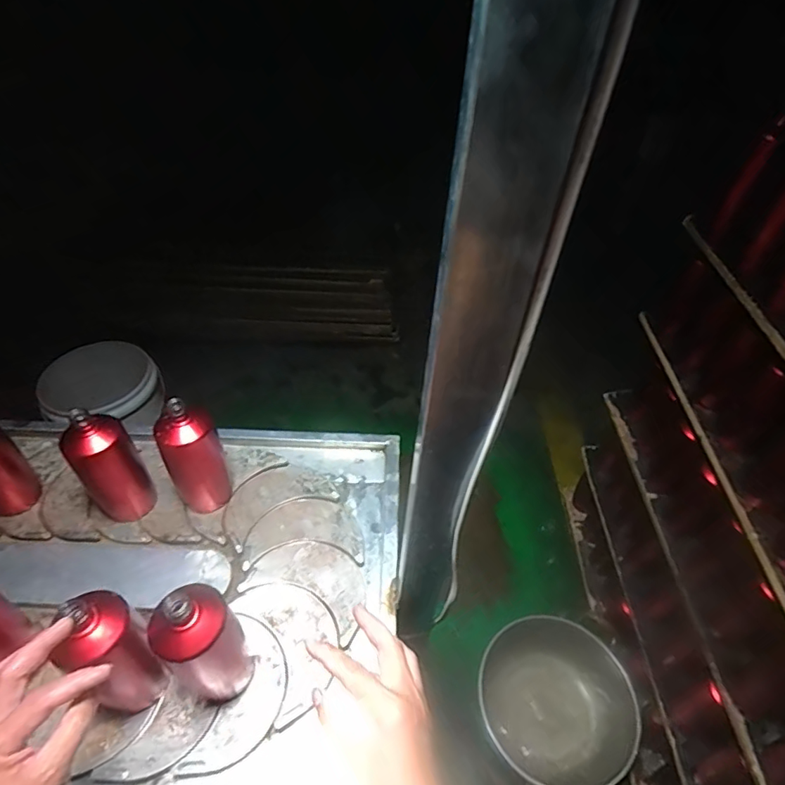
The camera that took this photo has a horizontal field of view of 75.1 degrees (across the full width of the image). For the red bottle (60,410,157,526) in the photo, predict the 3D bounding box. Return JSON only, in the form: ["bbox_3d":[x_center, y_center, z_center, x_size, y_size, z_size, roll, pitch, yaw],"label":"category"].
[{"bbox_3d":[-0.413,0.112,0.751,0.063,0.206,0.068,3,46,-4],"label":"red bottle"}]

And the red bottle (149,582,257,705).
[{"bbox_3d":[-0.212,0.290,0.584,0.074,0.195,0.080,3,46,-4],"label":"red bottle"}]

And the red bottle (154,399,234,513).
[{"bbox_3d":[-0.293,0.093,0.762,0.084,0.210,0.064,-20,51,-24],"label":"red bottle"}]

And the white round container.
[{"bbox_3d":[-0.822,-0.007,1.493,0.286,0.153,0.285,3,46,-4],"label":"white round container"}]

